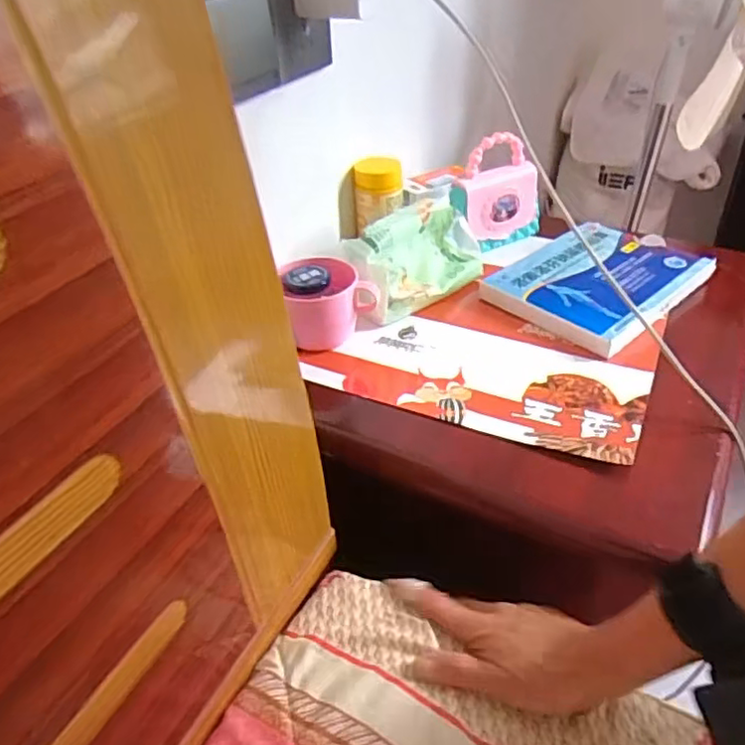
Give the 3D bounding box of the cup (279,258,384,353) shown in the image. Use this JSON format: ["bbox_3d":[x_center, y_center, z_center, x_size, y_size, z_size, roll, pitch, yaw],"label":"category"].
[{"bbox_3d":[-0.043,-0.067,0.591,0.090,0.058,0.074,-13,40,-12],"label":"cup"}]

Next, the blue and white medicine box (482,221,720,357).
[{"bbox_3d":[0.226,-0.101,0.653,0.206,0.026,0.172,-32,47,-31],"label":"blue and white medicine box"}]

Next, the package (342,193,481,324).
[{"bbox_3d":[0.044,-0.119,0.633,0.163,0.076,0.076,-32,47,-31],"label":"package"}]

